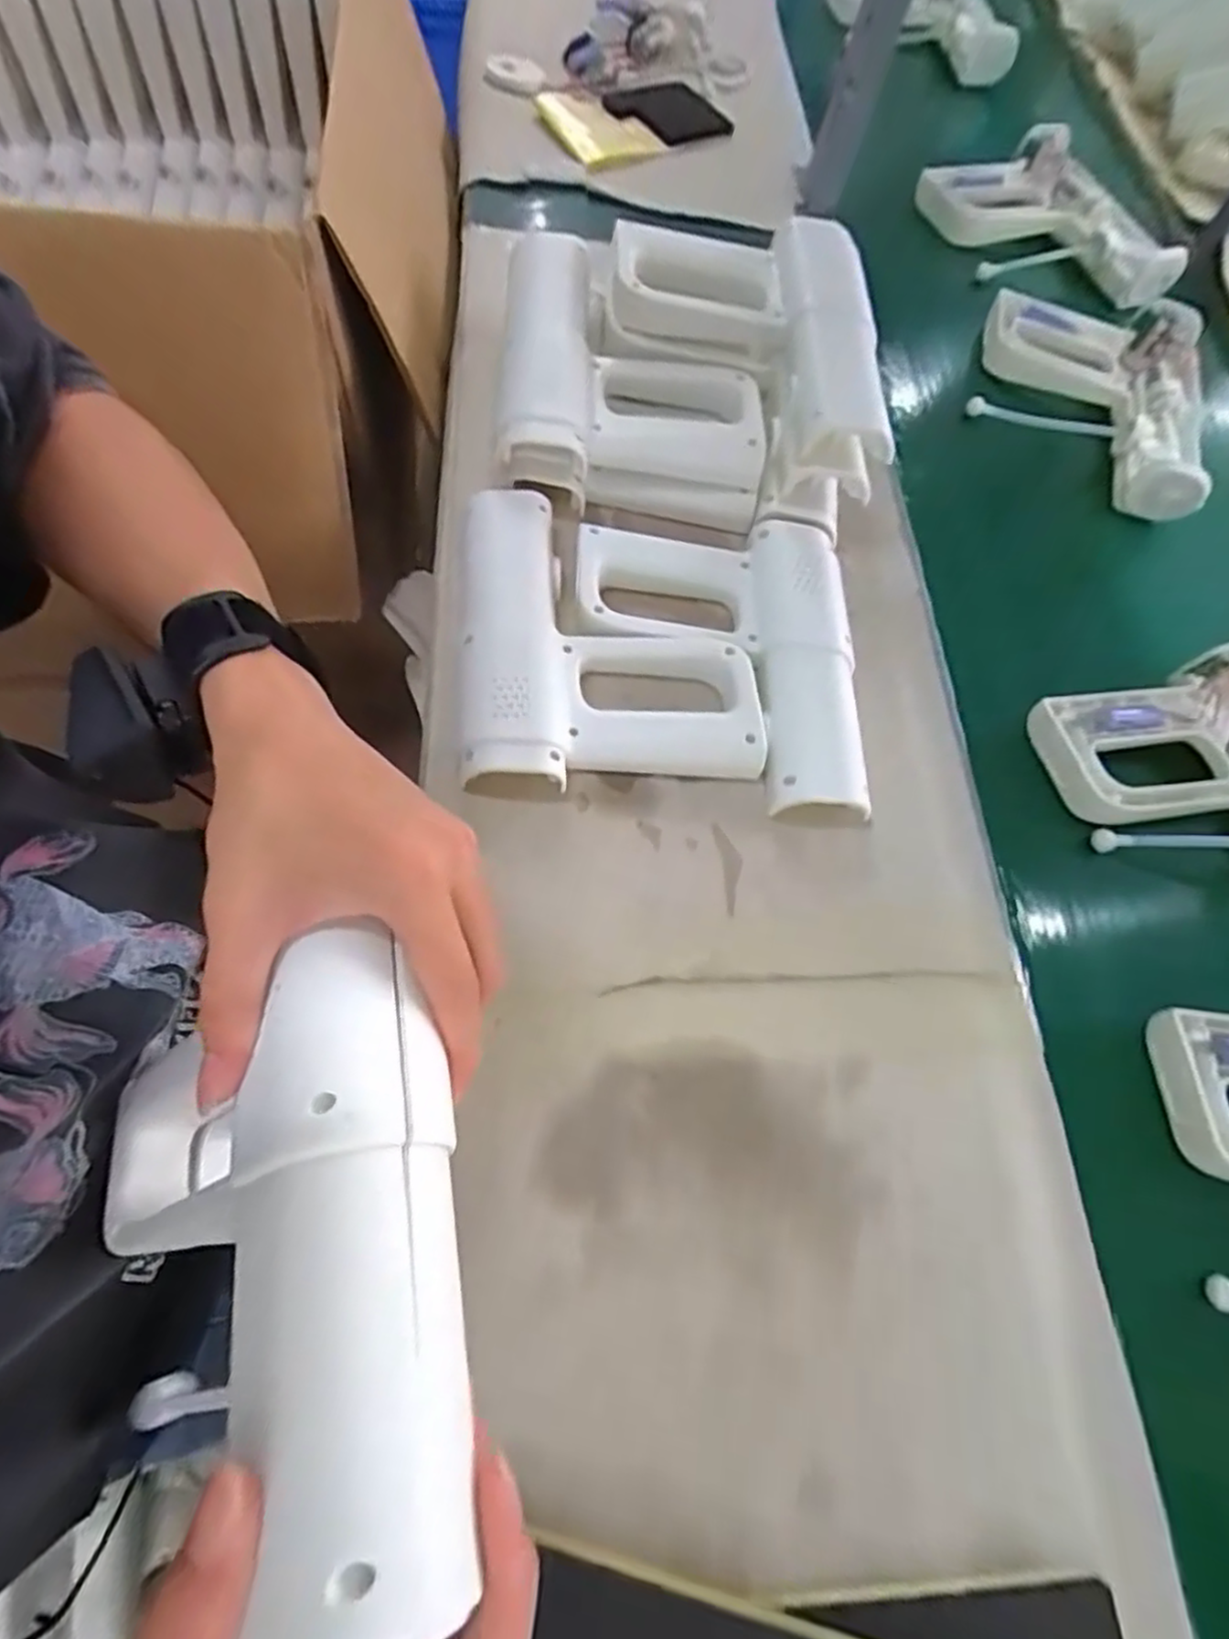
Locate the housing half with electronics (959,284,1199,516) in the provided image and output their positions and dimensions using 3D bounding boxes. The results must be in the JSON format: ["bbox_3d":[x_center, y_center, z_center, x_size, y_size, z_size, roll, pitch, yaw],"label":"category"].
[{"bbox_3d":[0.407,-0.367,0.614,0.193,0.050,0.211,24,66,3],"label":"housing half with electronics"}]

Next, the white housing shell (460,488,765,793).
[{"bbox_3d":[-0.008,-0.116,0.452,0.176,0.032,0.202,-2,68,-8],"label":"white housing shell"}]

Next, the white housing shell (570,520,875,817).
[{"bbox_3d":[0.063,-0.098,0.454,0.170,0.035,0.199,0,67,-7],"label":"white housing shell"}]

